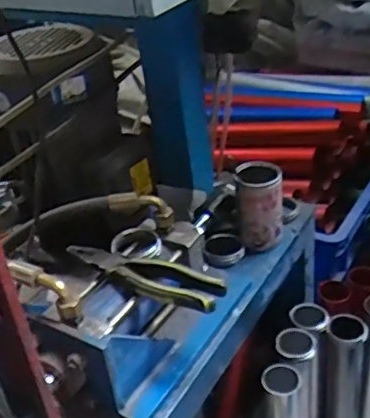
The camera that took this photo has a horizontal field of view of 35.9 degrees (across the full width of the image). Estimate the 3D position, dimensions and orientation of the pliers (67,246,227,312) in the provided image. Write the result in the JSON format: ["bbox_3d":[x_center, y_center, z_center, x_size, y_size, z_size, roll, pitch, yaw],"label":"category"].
[{"bbox_3d":[-0.048,0.072,0.638,0.190,0.020,0.045,13,39,27],"label":"pliers"}]

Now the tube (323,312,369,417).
[{"bbox_3d":[0.263,0.323,0.954,0.064,0.346,0.053,3,35,15],"label":"tube"}]

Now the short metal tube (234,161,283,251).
[{"bbox_3d":[0.105,-0.004,0.801,0.063,0.106,0.061,-3,34,6],"label":"short metal tube"}]

